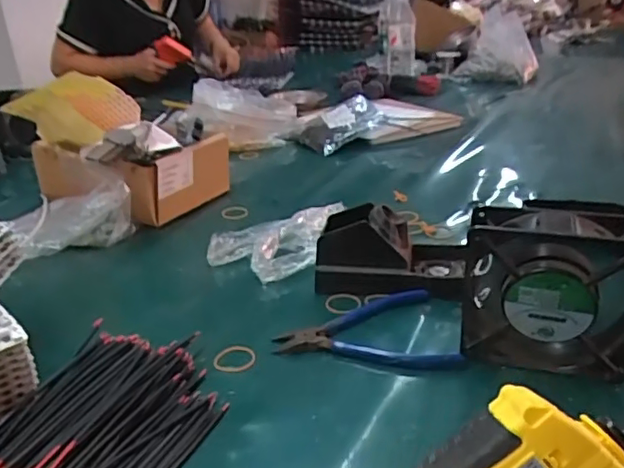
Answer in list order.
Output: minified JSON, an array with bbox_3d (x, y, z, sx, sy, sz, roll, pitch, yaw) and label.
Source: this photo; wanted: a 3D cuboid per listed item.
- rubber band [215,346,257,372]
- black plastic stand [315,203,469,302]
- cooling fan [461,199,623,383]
[{"bbox_3d":[-0.063,0.101,0.469,0.034,0.004,0.034,-2,25,1],"label":"rubber band"},{"bbox_3d":[0.078,0.013,0.563,0.141,0.074,0.072,2,25,11],"label":"black plastic stand"},{"bbox_3d":[0.174,0.046,0.419,0.121,0.123,0.041,5,26,17],"label":"cooling fan"}]

